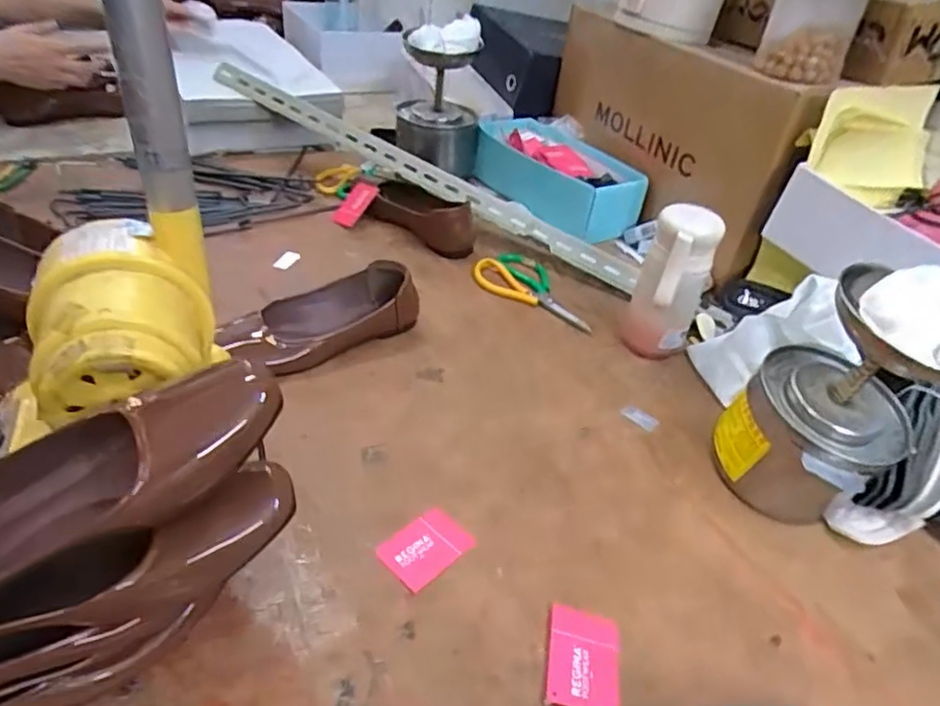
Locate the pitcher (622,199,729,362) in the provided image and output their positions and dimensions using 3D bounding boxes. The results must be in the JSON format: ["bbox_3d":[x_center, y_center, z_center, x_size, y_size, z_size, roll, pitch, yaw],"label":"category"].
[{"bbox_3d":[0.229,-0.075,0.733,0.080,0.179,0.080,16,39,14],"label":"pitcher"}]

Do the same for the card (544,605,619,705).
[{"bbox_3d":[0.084,0.224,0.467,0.052,0.005,0.073,9,38,5],"label":"card"}]

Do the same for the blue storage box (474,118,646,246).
[{"bbox_3d":[0.140,-0.288,1.064,0.308,0.100,0.120,31,45,30],"label":"blue storage box"}]

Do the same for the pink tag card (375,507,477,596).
[{"bbox_3d":[-0.037,0.164,0.534,0.070,0.004,0.051,-31,57,-34],"label":"pink tag card"}]

